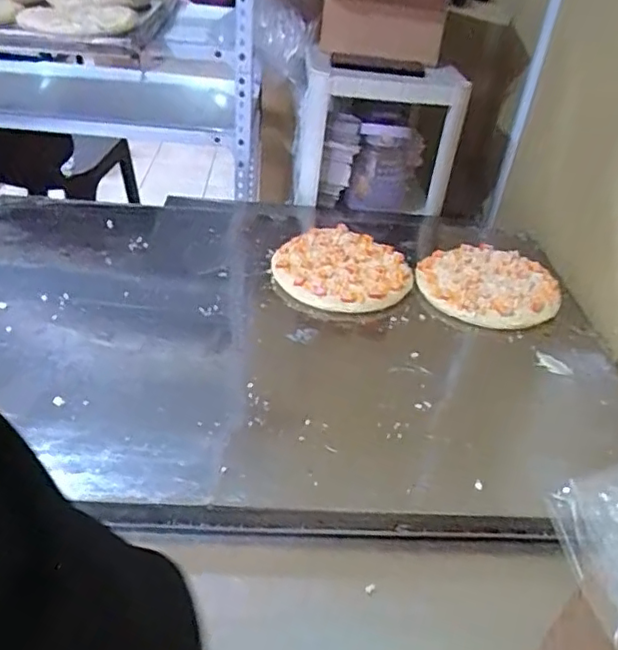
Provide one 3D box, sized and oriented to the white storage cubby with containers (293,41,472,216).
[{"bbox_3d":[0.124,-0.342,1.135,0.306,0.276,0.170,8,37,4],"label":"white storage cubby with containers"}]

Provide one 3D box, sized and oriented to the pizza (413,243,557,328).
[{"bbox_3d":[0.261,-0.058,0.887,0.195,0.037,0.171,20,38,19],"label":"pizza"}]

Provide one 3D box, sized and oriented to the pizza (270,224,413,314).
[{"bbox_3d":[0.051,-0.082,0.895,0.195,0.040,0.183,4,36,-3],"label":"pizza"}]

